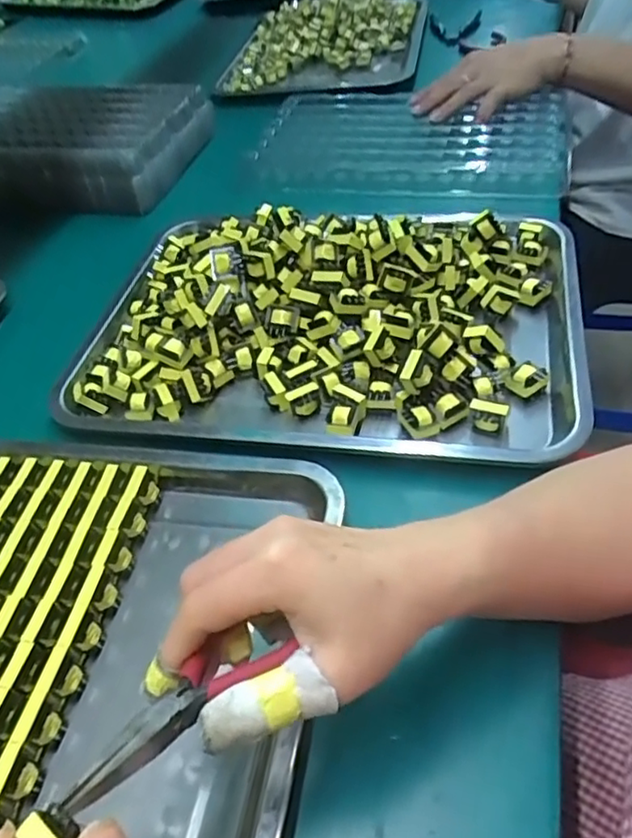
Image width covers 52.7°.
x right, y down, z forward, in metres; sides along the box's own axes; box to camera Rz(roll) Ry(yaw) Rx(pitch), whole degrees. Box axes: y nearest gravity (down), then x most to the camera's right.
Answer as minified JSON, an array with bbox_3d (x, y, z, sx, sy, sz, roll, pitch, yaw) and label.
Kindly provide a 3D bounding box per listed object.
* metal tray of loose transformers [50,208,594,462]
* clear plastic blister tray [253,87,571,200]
[{"bbox_3d":[0.008,-0.102,0.504,0.388,0.057,0.271,5,48,12],"label":"metal tray of loose transformers"},{"bbox_3d":[0.109,-0.336,0.735,0.335,0.020,0.246,4,48,10],"label":"clear plastic blister tray"}]

